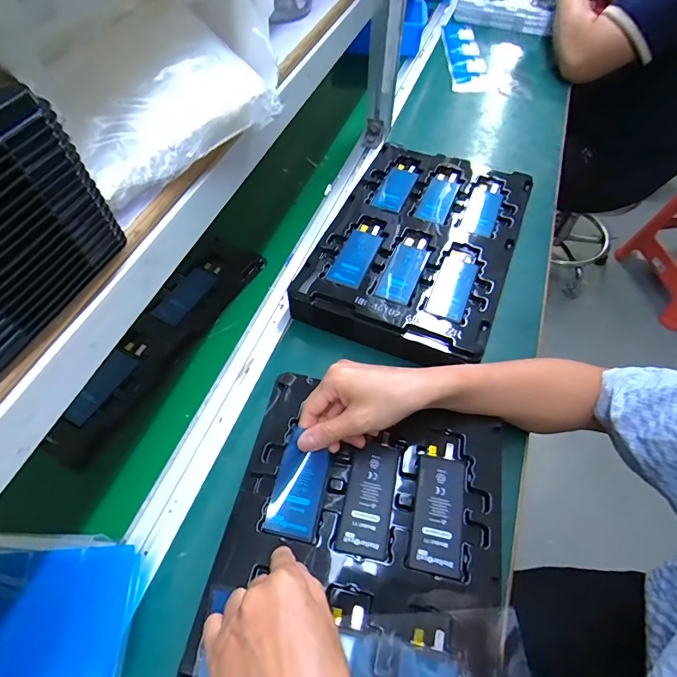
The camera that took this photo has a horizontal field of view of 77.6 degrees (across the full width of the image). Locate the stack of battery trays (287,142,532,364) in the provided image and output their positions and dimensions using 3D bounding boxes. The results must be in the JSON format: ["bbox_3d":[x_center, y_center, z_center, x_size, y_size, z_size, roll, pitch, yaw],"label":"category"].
[{"bbox_3d":[0.115,-0.128,0.574,0.236,0.059,0.334,21,59,14],"label":"stack of battery trays"}]

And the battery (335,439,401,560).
[{"bbox_3d":[0.029,0.142,0.380,0.041,0.004,0.098,11,57,8],"label":"battery"}]

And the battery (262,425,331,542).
[{"bbox_3d":[-0.035,0.131,0.379,0.043,0.007,0.085,11,63,7],"label":"battery"}]

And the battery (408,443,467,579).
[{"bbox_3d":[0.092,0.150,0.377,0.043,0.005,0.108,11,57,8],"label":"battery"}]

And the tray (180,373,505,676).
[{"bbox_3d":[0.015,0.193,0.340,0.230,0.017,0.317,12,58,8],"label":"tray"}]

